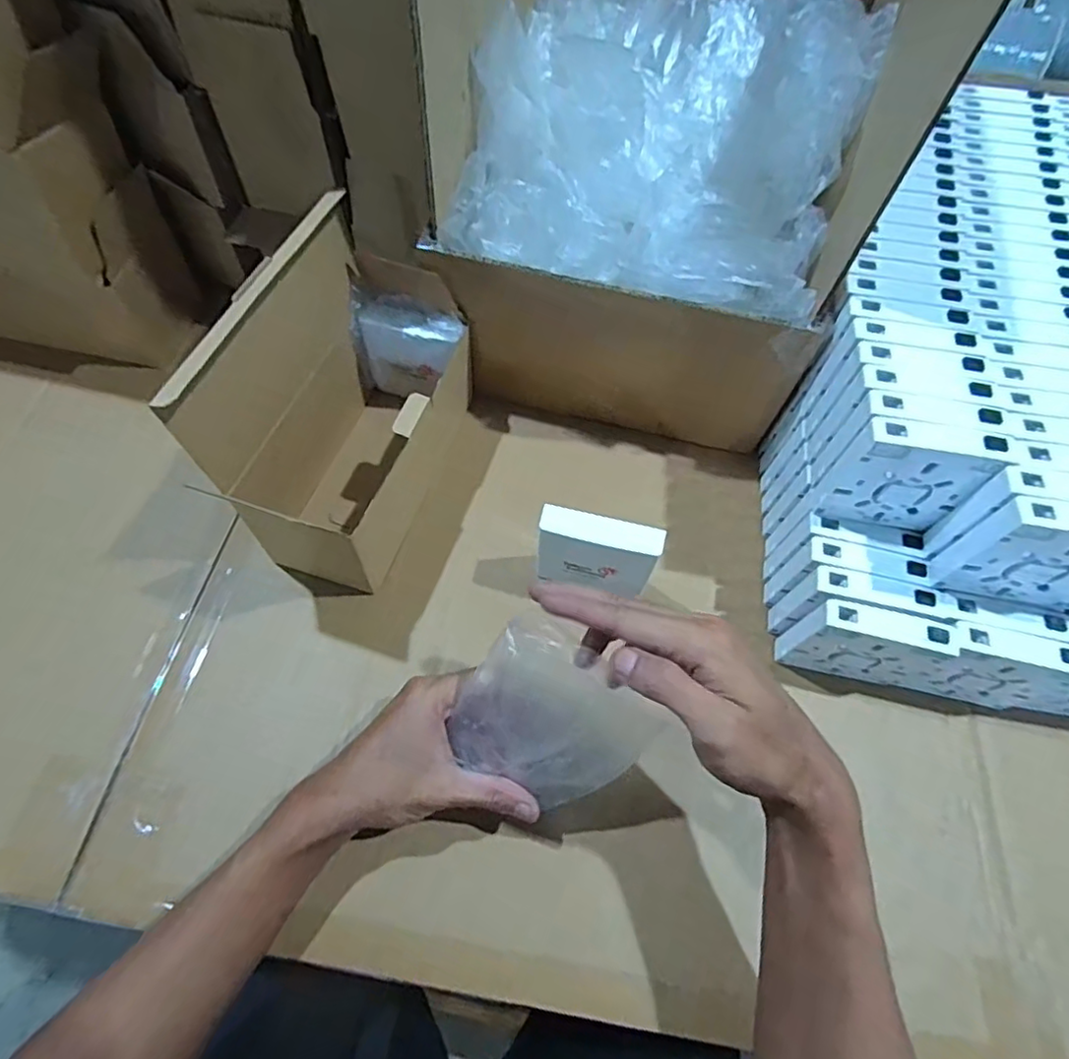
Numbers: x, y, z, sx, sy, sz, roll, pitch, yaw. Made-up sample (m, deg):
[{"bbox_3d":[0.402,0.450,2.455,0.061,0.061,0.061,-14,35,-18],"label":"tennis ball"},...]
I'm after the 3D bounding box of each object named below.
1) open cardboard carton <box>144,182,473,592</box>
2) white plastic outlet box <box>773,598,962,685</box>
[{"bbox_3d":[-0.134,-0.092,0.450,0.097,0.189,0.209,18,63,6],"label":"open cardboard carton"},{"bbox_3d":[0.232,0.082,0.430,0.098,0.077,0.023,12,62,4],"label":"white plastic outlet box"}]

